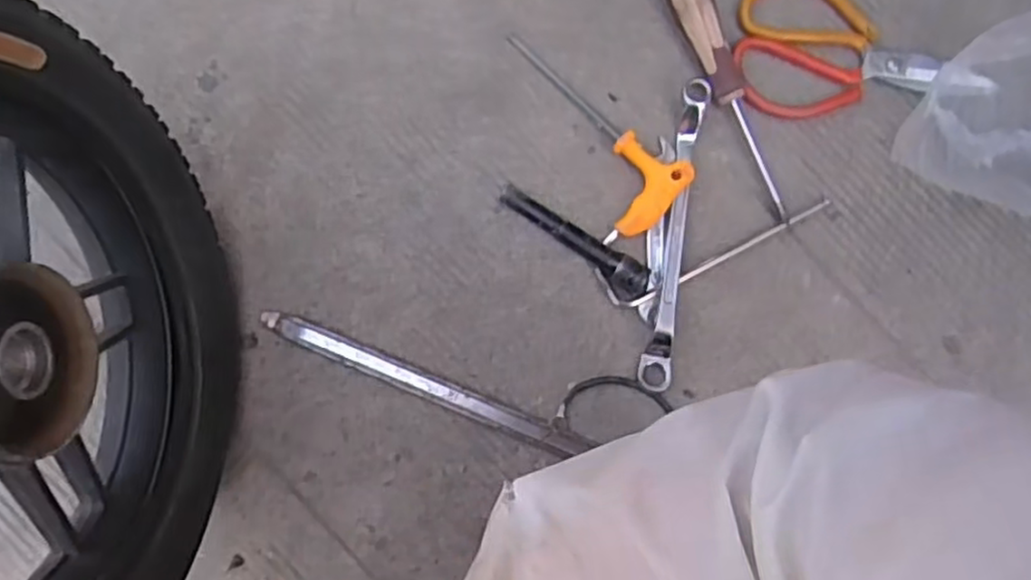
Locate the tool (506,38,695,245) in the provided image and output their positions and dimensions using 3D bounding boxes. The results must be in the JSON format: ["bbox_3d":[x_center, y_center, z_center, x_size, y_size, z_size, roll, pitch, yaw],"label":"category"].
[{"bbox_3d":[0.045,-0.111,0.527,0.167,0.022,0.074,42,86,1],"label":"tool"}]

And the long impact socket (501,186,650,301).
[{"bbox_3d":[0.042,-0.035,0.524,0.124,0.021,0.027,33,86,0],"label":"long impact socket"}]

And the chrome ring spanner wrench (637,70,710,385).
[{"bbox_3d":[0.117,-0.040,0.527,0.020,0.023,0.228,9,86,-2],"label":"chrome ring spanner wrench"}]

